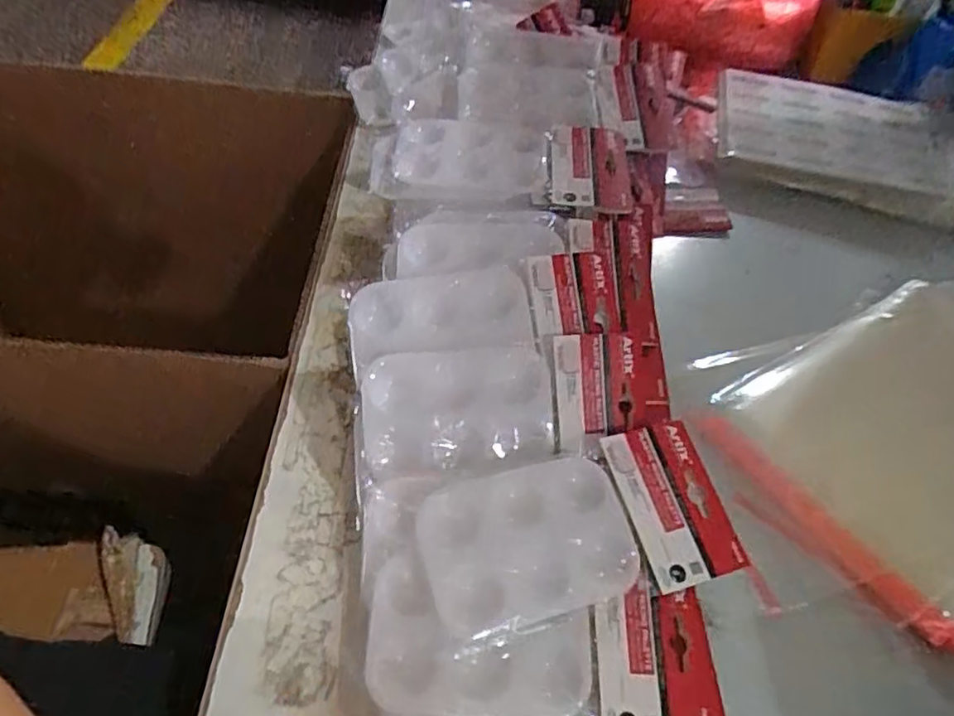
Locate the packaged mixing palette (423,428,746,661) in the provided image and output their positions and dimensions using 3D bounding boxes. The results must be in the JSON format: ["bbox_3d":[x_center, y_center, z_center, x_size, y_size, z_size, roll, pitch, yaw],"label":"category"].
[{"bbox_3d":[0.063,0.104,0.394,0.190,0.013,0.095,-11,67,-15],"label":"packaged mixing palette"}]

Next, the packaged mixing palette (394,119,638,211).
[{"bbox_3d":[0.029,-0.167,0.550,0.198,0.029,0.103,8,50,3],"label":"packaged mixing palette"}]

